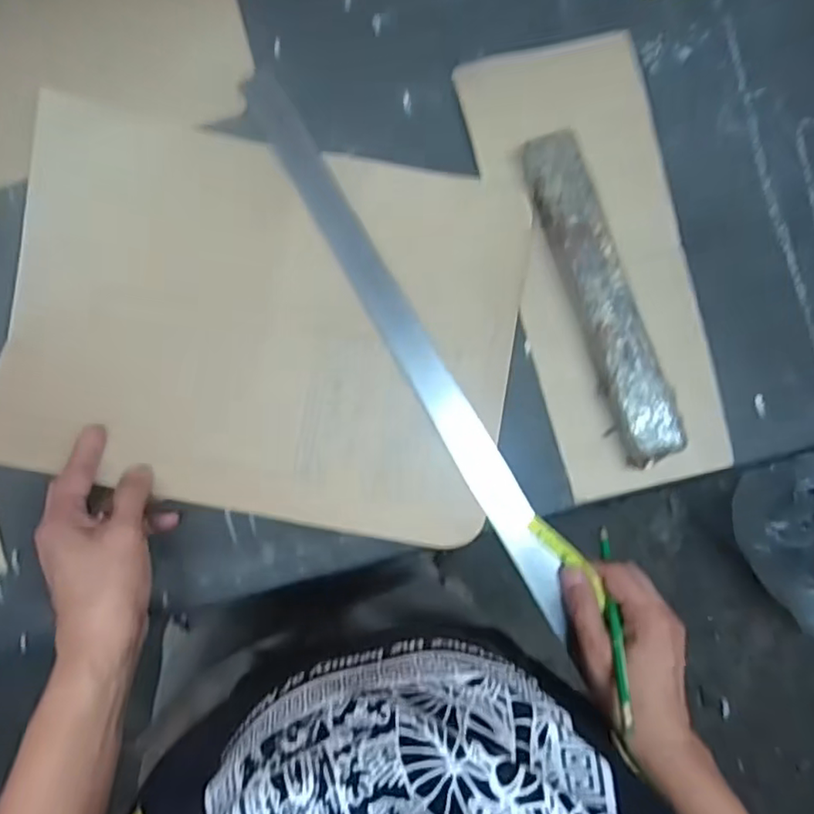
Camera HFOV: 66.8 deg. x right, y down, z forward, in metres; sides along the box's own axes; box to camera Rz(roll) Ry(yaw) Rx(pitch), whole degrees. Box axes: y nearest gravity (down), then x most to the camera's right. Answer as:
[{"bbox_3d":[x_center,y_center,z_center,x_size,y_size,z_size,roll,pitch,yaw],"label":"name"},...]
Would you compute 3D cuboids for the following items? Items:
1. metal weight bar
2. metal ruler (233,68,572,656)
[{"bbox_3d":[0.150,-0.085,0.481,0.042,0.031,0.257,-18,85,-3],"label":"metal weight bar"},{"bbox_3d":[-0.003,-0.057,0.493,0.035,0.009,0.490,-31,85,6],"label":"metal ruler"}]

